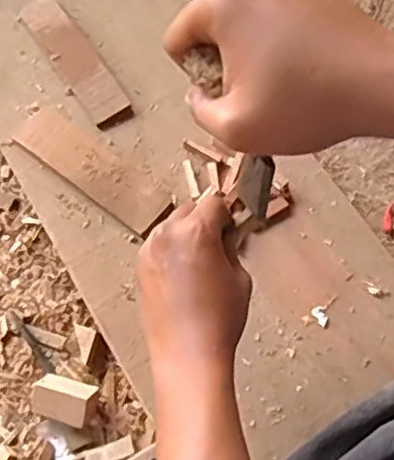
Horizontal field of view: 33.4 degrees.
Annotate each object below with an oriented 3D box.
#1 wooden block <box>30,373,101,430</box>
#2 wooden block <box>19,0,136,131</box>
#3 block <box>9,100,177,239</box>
[{"bbox_3d":[-0.128,0.160,0.627,0.058,0.031,0.041,16,68,9],"label":"wooden block"},{"bbox_3d":[-0.137,-0.194,0.742,0.048,0.008,0.197,-32,69,-11],"label":"wooden block"},{"bbox_3d":[-0.111,-0.066,0.682,0.187,0.014,0.055,36,72,16],"label":"block"}]

